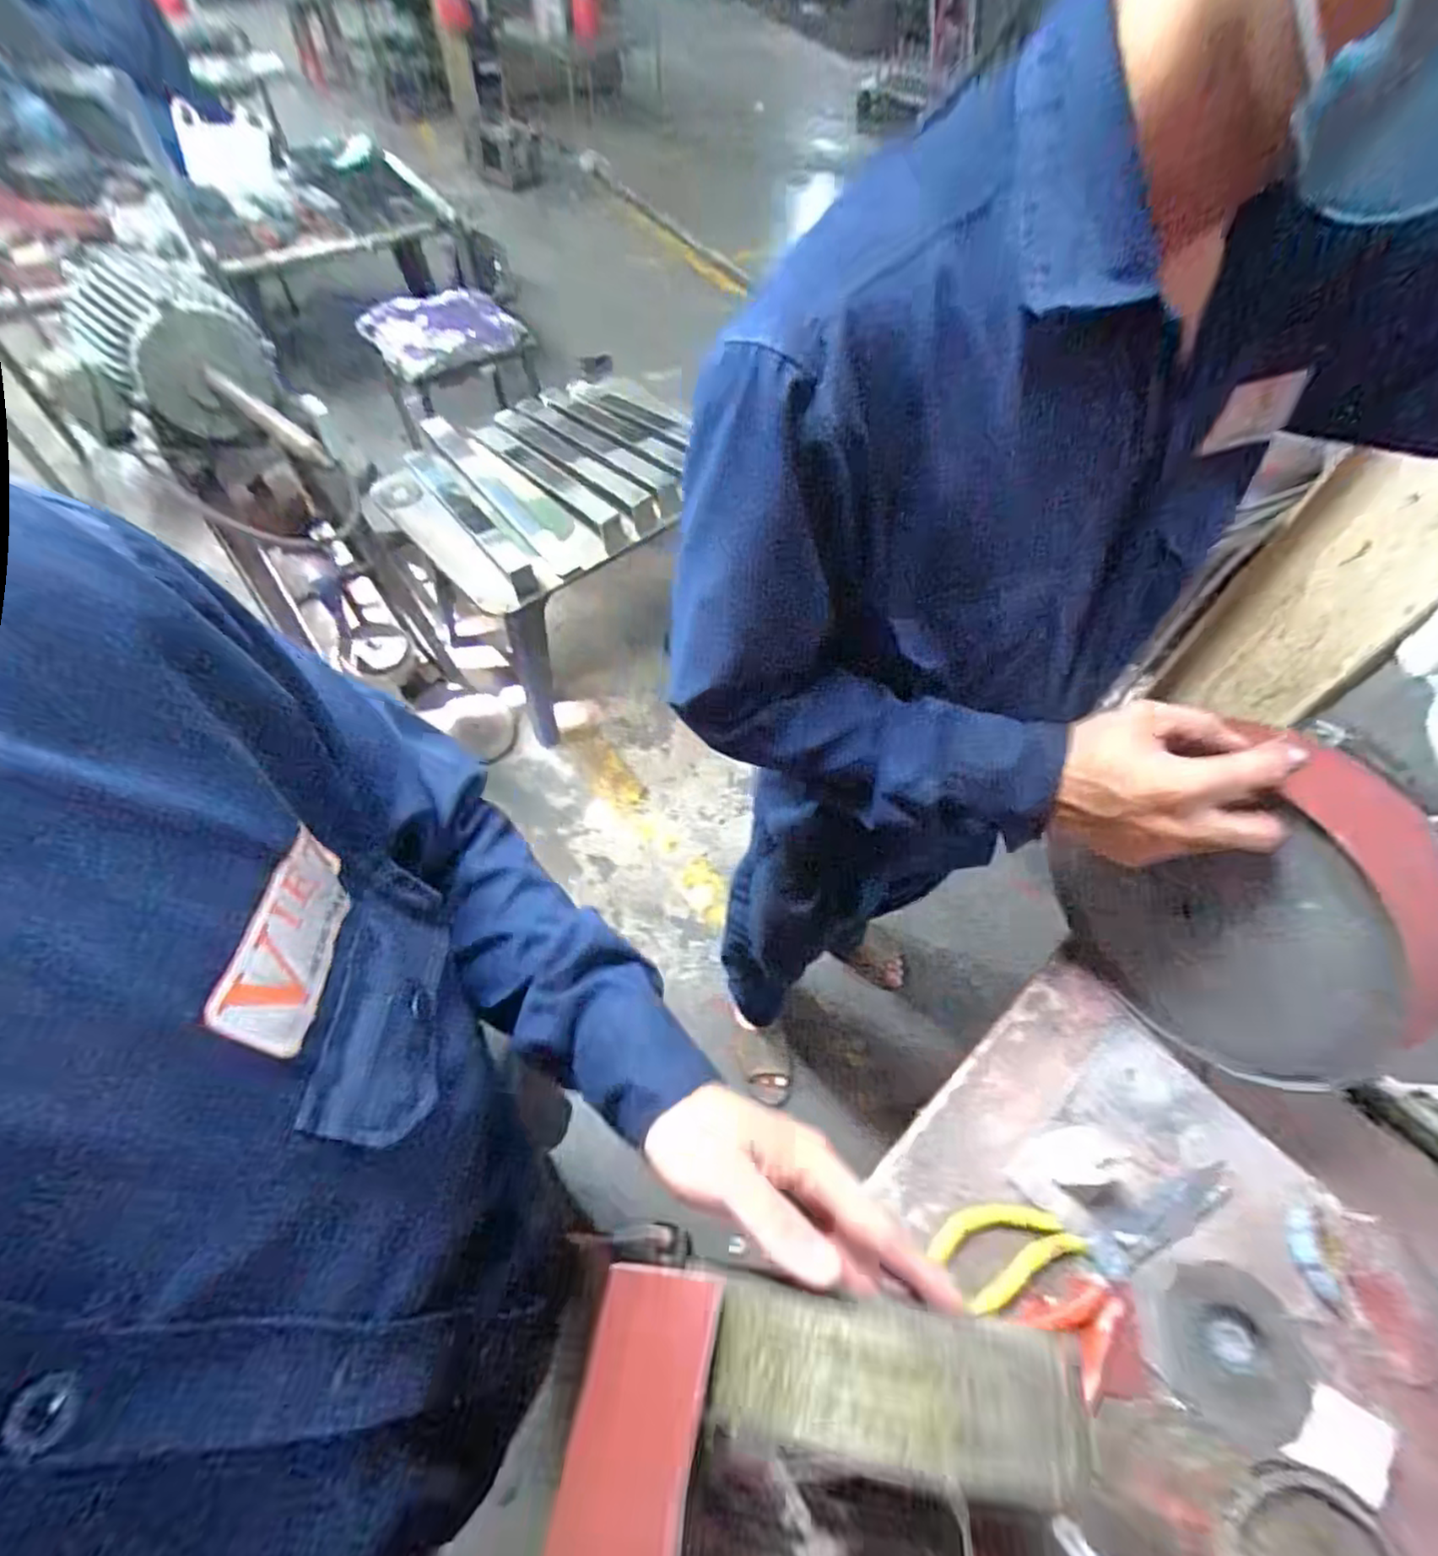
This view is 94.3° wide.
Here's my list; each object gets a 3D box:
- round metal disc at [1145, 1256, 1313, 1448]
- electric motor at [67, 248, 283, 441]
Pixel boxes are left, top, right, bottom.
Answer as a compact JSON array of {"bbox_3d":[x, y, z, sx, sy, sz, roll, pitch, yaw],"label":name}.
[{"bbox_3d":[0.326,0.364,0.426,0.089,0.012,0.085,1,57,-1],"label":"round metal disc"},{"bbox_3d":[-0.890,-0.701,1.102,0.236,0.220,0.183,-35,64,-22],"label":"electric motor"}]

